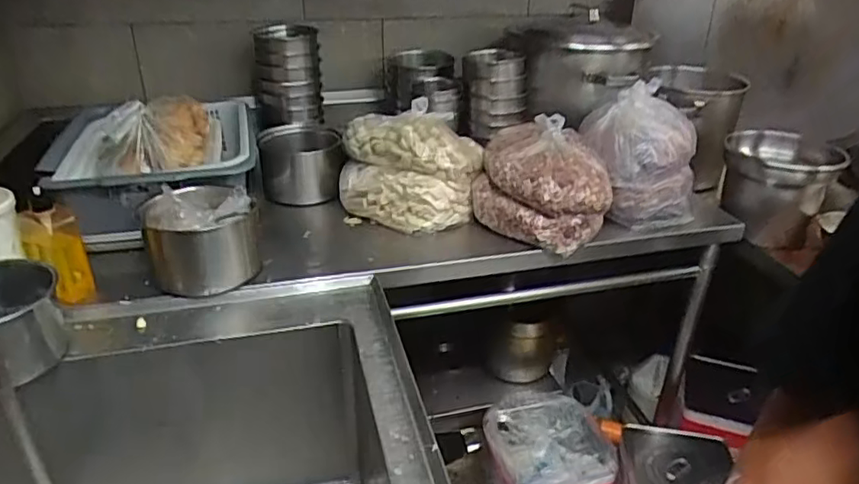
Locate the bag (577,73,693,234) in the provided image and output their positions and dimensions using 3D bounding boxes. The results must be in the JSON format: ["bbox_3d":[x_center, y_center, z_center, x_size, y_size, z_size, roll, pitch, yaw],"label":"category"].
[{"bbox_3d":[0.436,-0.186,1.266,0.198,0.249,0.200,-4,28,-11],"label":"bag"}]

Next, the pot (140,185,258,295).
[{"bbox_3d":[-0.395,-0.007,1.067,0.167,0.157,0.186,-10,29,-21],"label":"pot"}]

